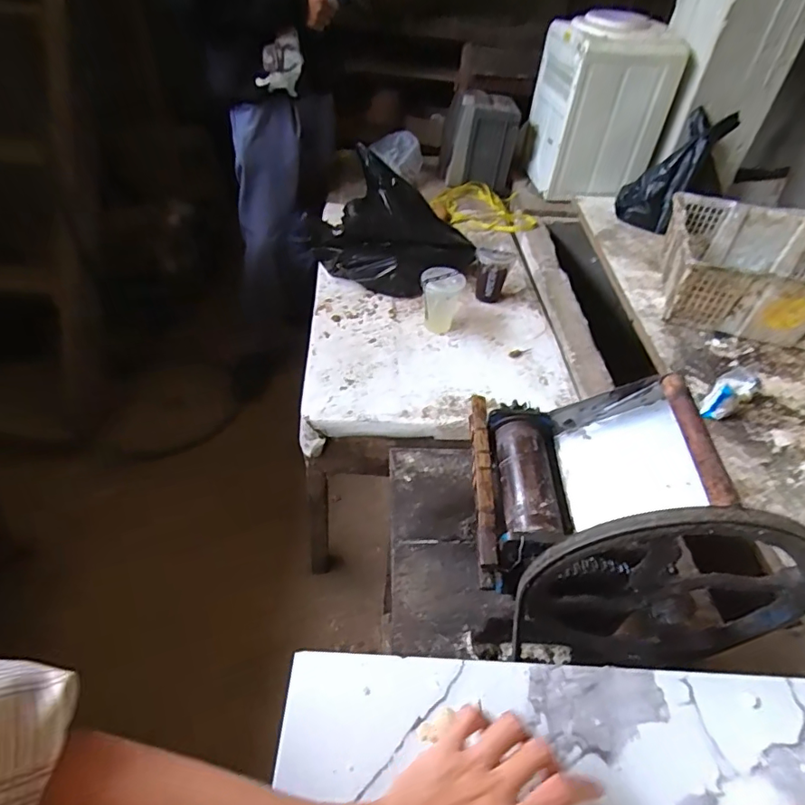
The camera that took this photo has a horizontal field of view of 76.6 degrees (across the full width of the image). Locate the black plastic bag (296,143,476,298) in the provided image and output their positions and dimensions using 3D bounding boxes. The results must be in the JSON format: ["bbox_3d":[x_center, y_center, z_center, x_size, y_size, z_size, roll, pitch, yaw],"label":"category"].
[{"bbox_3d":[-0.028,-0.403,1.214,0.338,0.219,0.258,21,48,15],"label":"black plastic bag"}]

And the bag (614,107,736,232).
[{"bbox_3d":[0.741,-0.644,1.404,0.101,0.342,0.156,18,25,-51],"label":"bag"}]

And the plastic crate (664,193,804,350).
[{"bbox_3d":[0.843,-0.290,1.168,0.464,0.163,0.337,14,46,9],"label":"plastic crate"}]

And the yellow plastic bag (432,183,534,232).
[{"bbox_3d":[0.239,-0.599,1.579,0.287,0.039,0.290,-5,46,-9],"label":"yellow plastic bag"}]

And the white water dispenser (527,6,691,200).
[{"bbox_3d":[0.580,-0.877,1.522,0.330,0.410,0.281,4,46,-1],"label":"white water dispenser"}]

